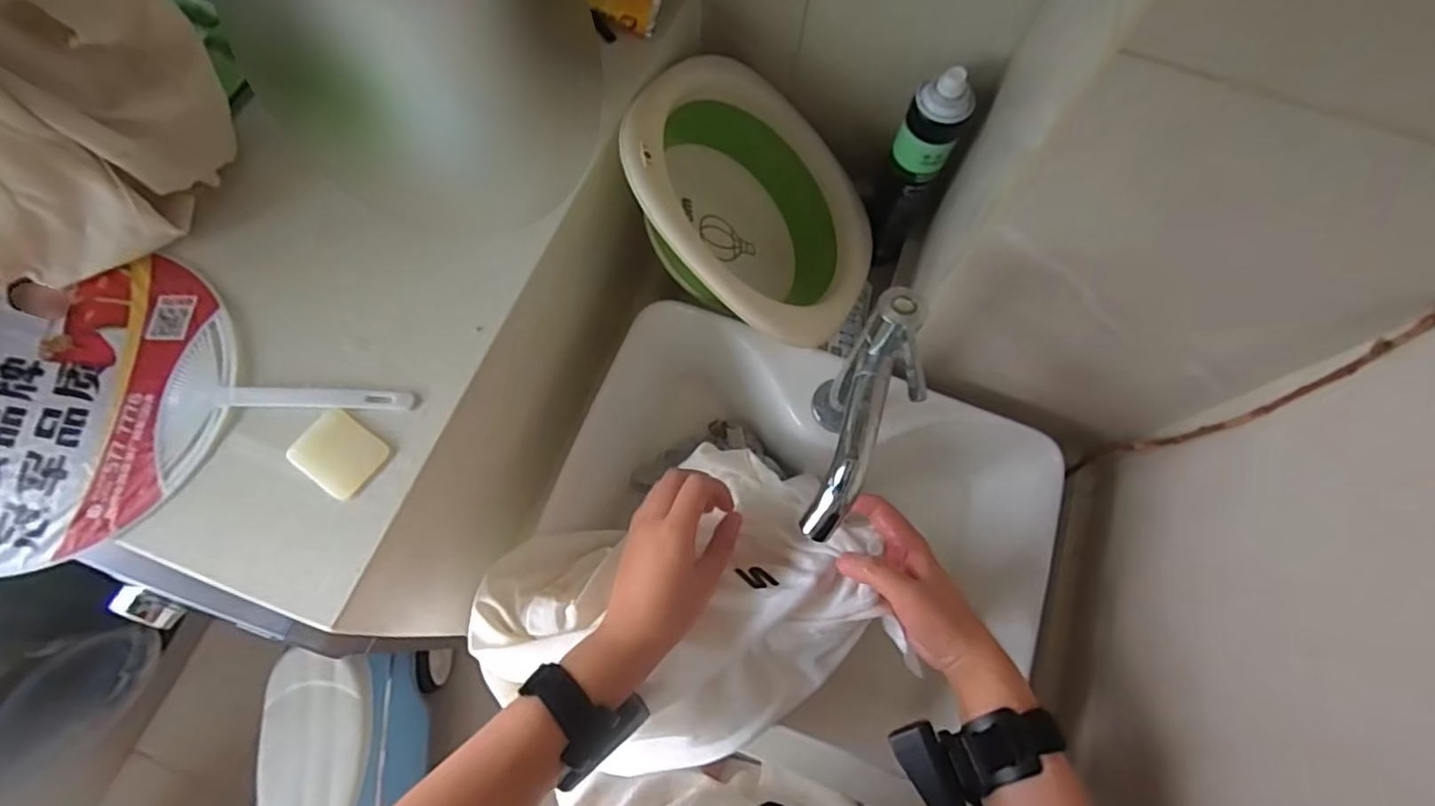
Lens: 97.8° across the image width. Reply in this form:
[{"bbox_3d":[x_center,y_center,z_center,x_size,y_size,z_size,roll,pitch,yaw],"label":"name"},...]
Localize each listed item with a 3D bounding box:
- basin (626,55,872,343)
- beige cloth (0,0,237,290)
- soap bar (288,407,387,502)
[{"bbox_3d":[0.018,-0.181,0.598,0.263,0.105,0.263,12,69,-33],"label":"basin"},{"bbox_3d":[-0.391,-0.171,0.360,0.179,0.193,0.077,-42,77,-15],"label":"beige cloth"},{"bbox_3d":[-0.238,0.031,0.390,0.052,0.006,0.043,34,72,9],"label":"soap bar"}]

